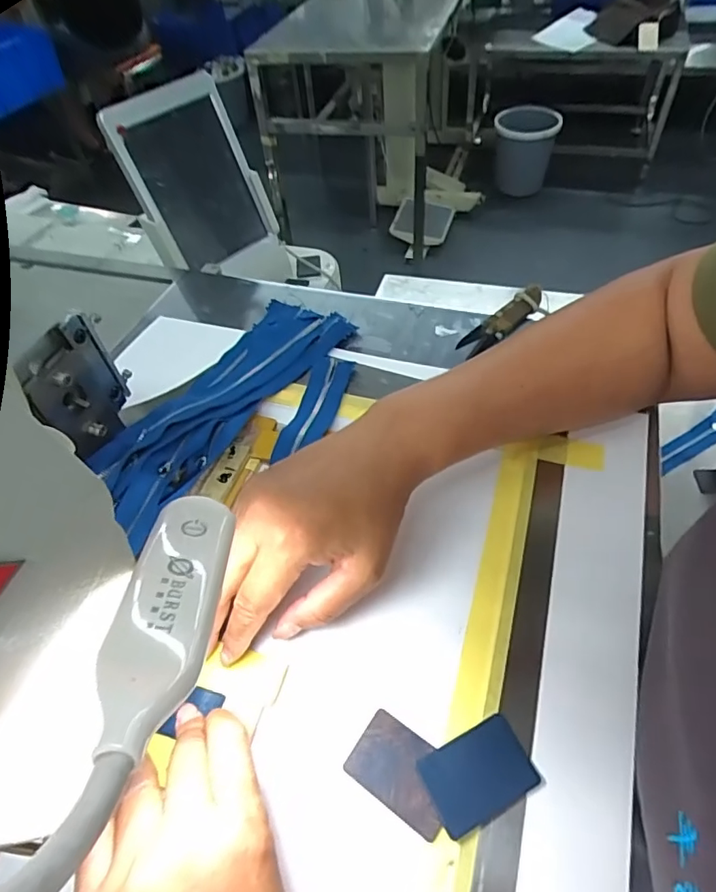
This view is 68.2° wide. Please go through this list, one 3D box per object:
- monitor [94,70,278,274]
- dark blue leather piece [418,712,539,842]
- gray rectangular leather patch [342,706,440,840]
[{"bbox_3d":[-0.200,-0.322,0.642,0.023,0.189,0.159,17,52,45],"label":"monitor"},{"bbox_3d":[0.058,0.158,0.256,0.051,0.005,0.035,-23,53,-13],"label":"dark blue leather piece"},{"bbox_3d":[0.022,0.158,0.259,0.050,0.004,0.034,27,58,24],"label":"gray rectangular leather patch"}]

